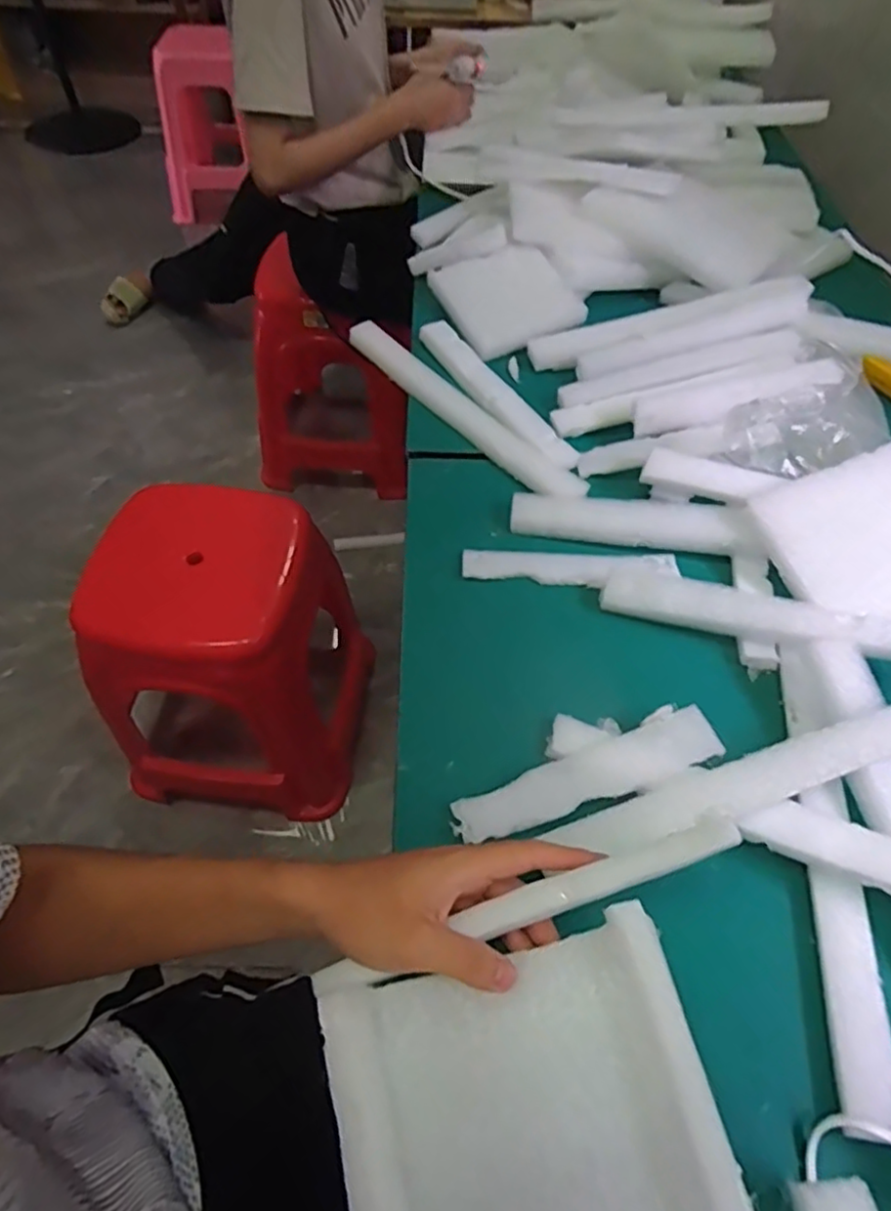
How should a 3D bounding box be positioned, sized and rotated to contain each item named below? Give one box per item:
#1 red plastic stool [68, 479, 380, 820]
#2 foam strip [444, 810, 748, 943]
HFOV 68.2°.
[{"bbox_3d":[-0.333,0.092,1.058,0.368,0.474,0.335,10,55,4],"label":"red plastic stool"},{"bbox_3d":[0.079,0.145,0.345,0.146,0.029,0.018,-24,57,8],"label":"foam strip"}]

